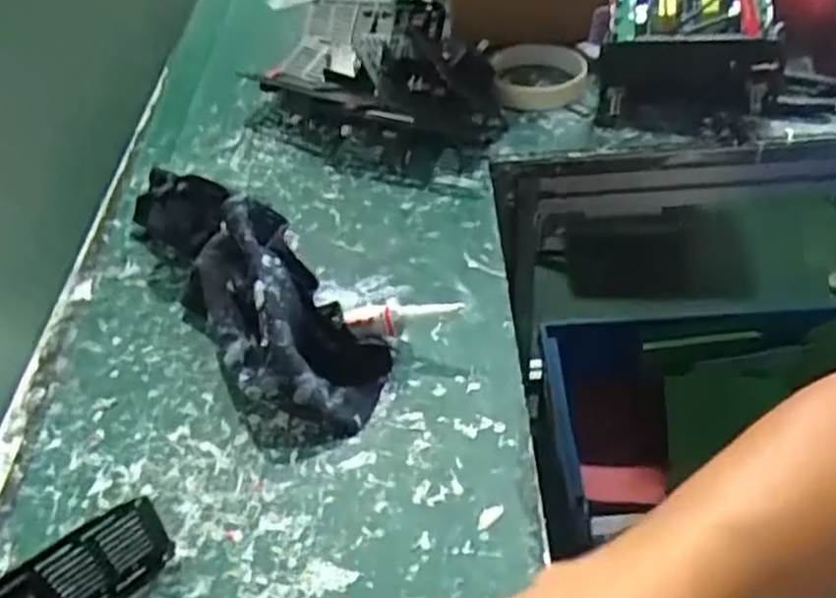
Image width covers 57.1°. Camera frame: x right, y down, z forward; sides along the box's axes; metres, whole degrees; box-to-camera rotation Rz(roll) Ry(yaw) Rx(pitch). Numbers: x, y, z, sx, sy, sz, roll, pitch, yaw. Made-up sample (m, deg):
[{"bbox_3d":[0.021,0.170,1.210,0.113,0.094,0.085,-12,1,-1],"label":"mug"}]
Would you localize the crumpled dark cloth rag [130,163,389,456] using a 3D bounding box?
[{"bbox_3d":[-0.094,-0.010,0.450,0.085,0.067,0.206,-25,48,-21],"label":"crumpled dark cloth rag"}]

